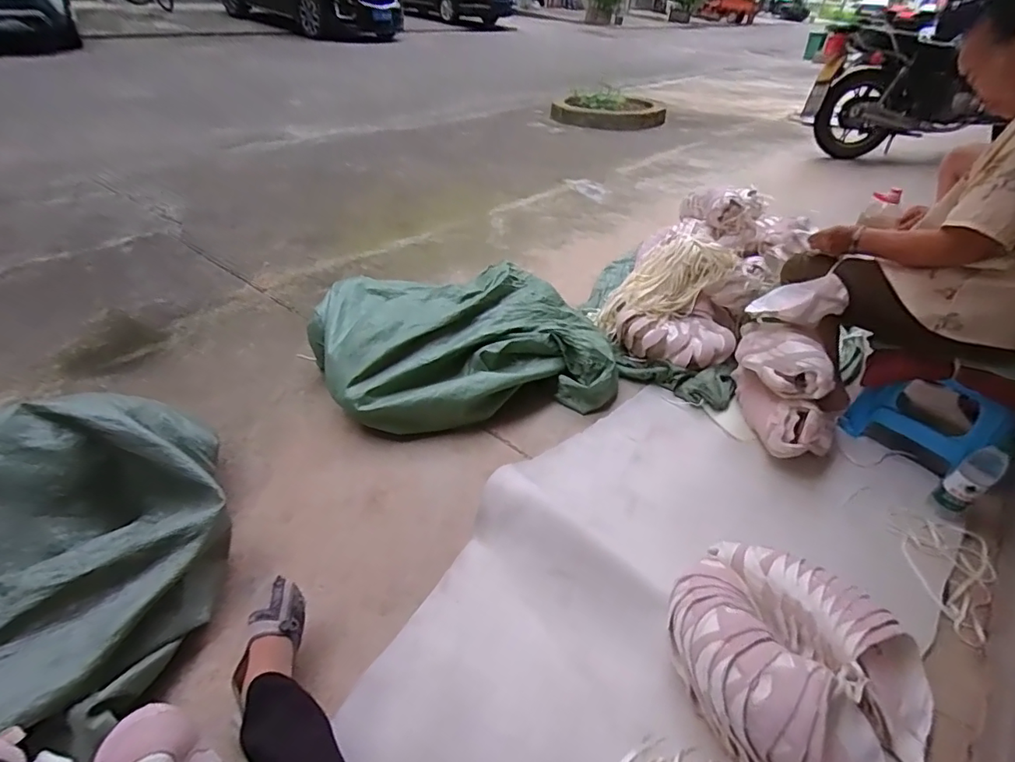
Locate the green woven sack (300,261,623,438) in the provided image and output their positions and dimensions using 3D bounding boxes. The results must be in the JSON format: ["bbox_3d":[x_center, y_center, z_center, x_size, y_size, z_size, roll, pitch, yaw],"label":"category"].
[{"bbox_3d":[-0.137,-0.108,1.472,0.820,0.211,0.528,-9,42,-15],"label":"green woven sack"}]

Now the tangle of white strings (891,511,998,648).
[{"bbox_3d":[0.881,0.384,1.008,0.168,0.023,0.266,21,43,19],"label":"tangle of white strings"}]

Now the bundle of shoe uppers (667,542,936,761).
[{"bbox_3d":[0.455,0.435,0.788,0.344,0.146,0.379,-26,48,-30],"label":"bundle of shoe uppers"}]

